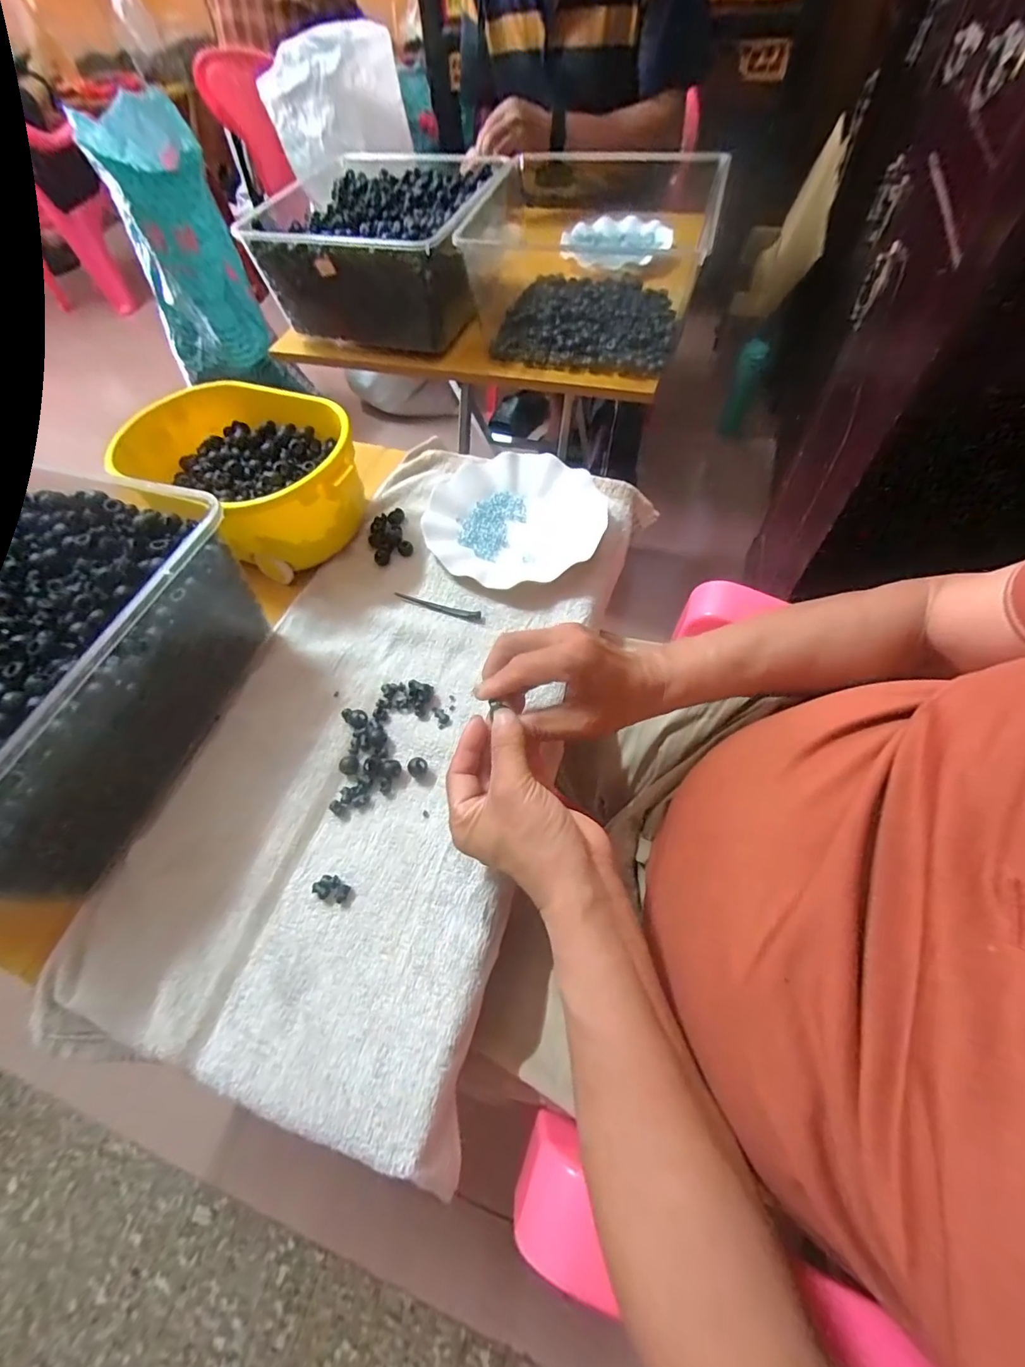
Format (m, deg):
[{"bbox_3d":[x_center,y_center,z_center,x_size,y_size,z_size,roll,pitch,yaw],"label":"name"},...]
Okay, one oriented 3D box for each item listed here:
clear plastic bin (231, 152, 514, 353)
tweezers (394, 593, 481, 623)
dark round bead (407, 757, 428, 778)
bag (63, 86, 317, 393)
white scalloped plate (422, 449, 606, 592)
[{"bbox_3d":[-0.176,-0.645,0.738,0.311,0.134,0.317,11,61,11],"label":"clear plastic bin"},{"bbox_3d":[-0.072,-0.073,0.476,0.088,0.008,0.010,15,63,12],"label":"tweezers"},{"bbox_3d":[-0.076,0.066,0.391,0.016,0.012,0.012,-31,63,-14],"label":"dark round bead"},{"bbox_3d":[-0.796,-1.018,1.242,0.266,0.512,0.299,-38,64,-16],"label":"bag"},{"bbox_3d":[0.003,-0.179,0.520,0.179,0.026,0.170,-1,60,3],"label":"white scalloped plate"}]

